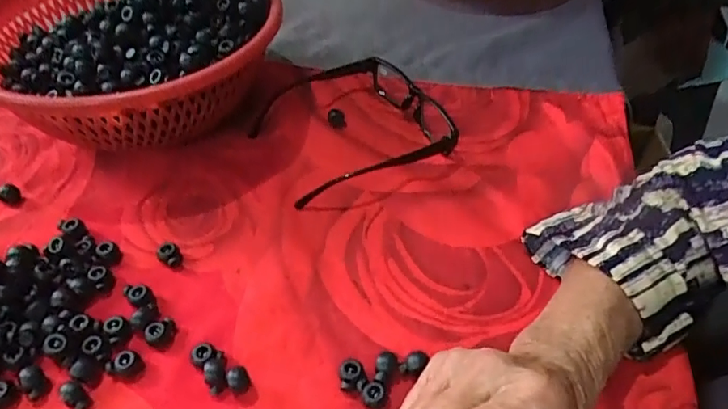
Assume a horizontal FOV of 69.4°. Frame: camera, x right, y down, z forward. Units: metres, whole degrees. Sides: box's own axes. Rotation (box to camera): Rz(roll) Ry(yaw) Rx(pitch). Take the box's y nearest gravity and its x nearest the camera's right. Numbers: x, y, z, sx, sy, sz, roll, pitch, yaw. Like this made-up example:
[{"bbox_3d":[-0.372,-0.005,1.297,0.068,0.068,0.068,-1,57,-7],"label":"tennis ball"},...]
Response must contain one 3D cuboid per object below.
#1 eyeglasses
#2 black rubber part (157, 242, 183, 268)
[{"bbox_3d":[-0.017,-0.080,0.471,0.165,0.039,0.162,-9,48,-12],"label":"eyeglasses"},{"bbox_3d":[-0.141,0.037,0.381,0.014,0.012,0.016,-28,54,-26],"label":"black rubber part"}]

